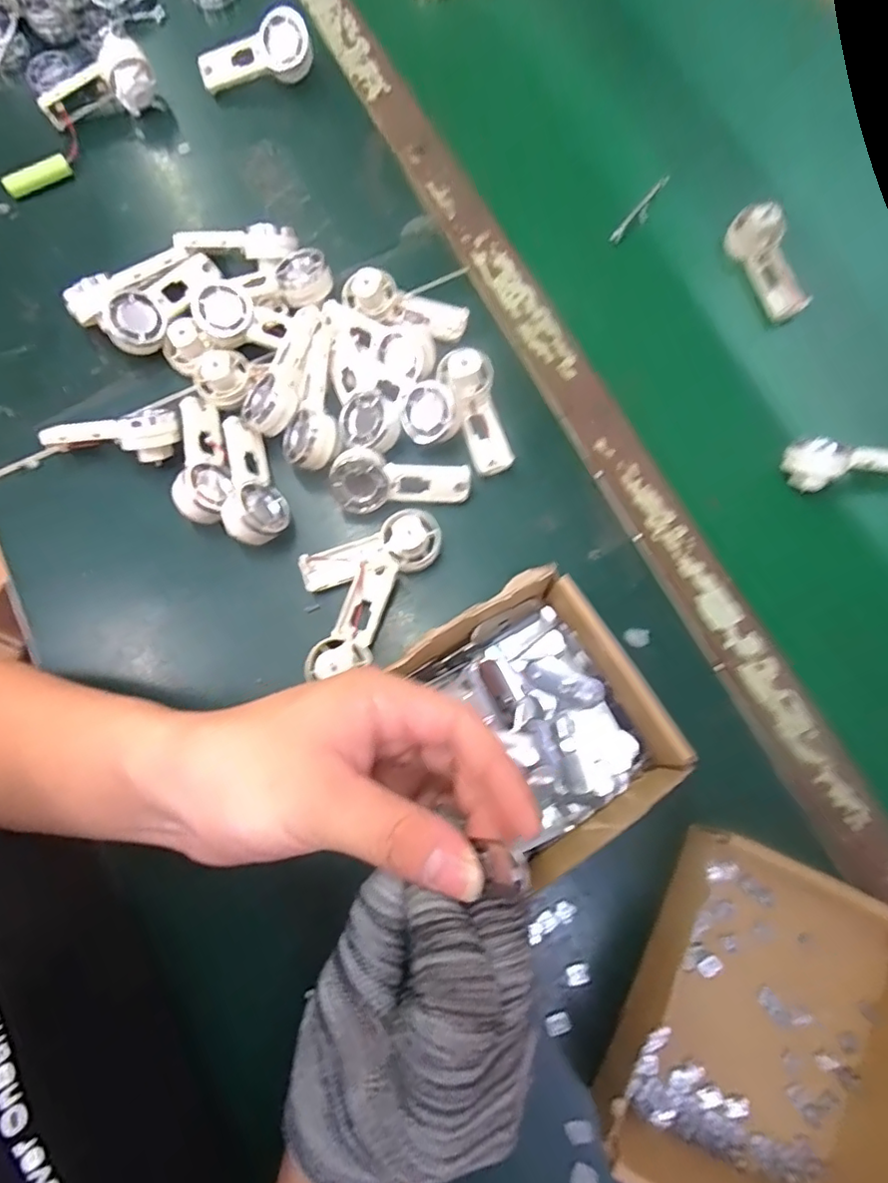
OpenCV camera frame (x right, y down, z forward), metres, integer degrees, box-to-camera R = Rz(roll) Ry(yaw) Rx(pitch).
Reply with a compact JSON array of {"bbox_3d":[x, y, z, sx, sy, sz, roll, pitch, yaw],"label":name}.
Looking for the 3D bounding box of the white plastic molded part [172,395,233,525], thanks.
[{"bbox_3d":[-0.172,-0.092,0.402,0.035,0.027,0.094,-15,77,-4],"label":"white plastic molded part"}]

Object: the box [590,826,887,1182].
[{"bbox_3d":[0.178,0.237,0.307,0.150,0.053,0.164,24,77,6],"label":"box"}]

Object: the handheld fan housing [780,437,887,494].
[{"bbox_3d":[0.288,-0.091,0.400,0.093,0.028,0.031,-5,76,-1],"label":"handheld fan housing"}]

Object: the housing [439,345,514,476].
[{"bbox_3d":[0.026,-0.129,0.415,0.034,0.020,0.089,-17,90,-4],"label":"housing"}]

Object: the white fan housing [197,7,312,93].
[{"bbox_3d":[-0.160,-0.453,0.485,0.094,0.043,0.021,-12,31,7],"label":"white fan housing"}]

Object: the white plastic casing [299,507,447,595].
[{"bbox_3d":[-0.048,-0.024,0.381,0.095,0.026,0.037,-24,77,-6],"label":"white plastic casing"}]

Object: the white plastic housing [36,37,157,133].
[{"bbox_3d":[-0.286,-0.414,0.474,0.092,0.046,0.018,-26,78,-6],"label":"white plastic housing"}]

